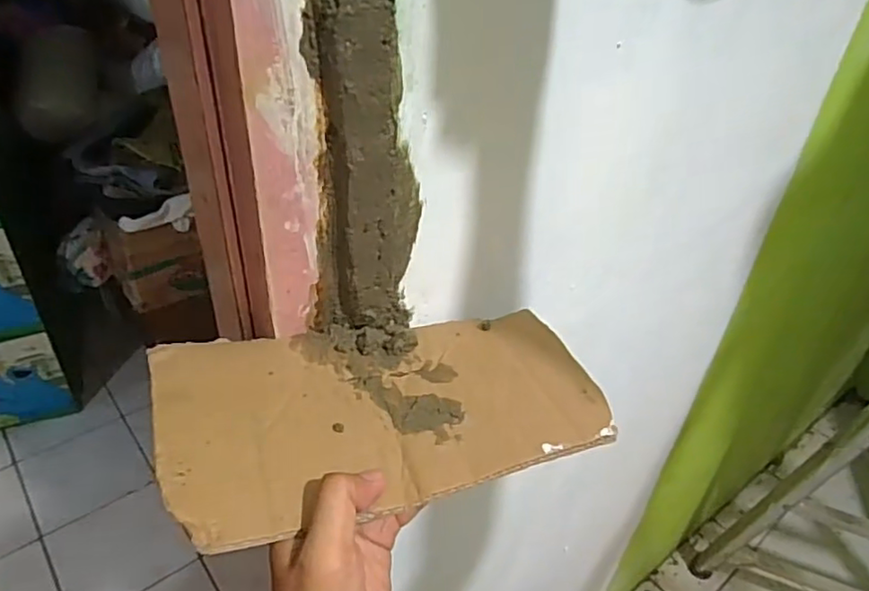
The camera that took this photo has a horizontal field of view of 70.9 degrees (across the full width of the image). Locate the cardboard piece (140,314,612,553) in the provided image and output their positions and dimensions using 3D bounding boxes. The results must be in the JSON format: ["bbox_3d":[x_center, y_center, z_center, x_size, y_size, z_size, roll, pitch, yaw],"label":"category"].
[{"bbox_3d":[-0.026,0.062,0.370,0.257,0.016,0.134,-7,41,-22],"label":"cardboard piece"}]

